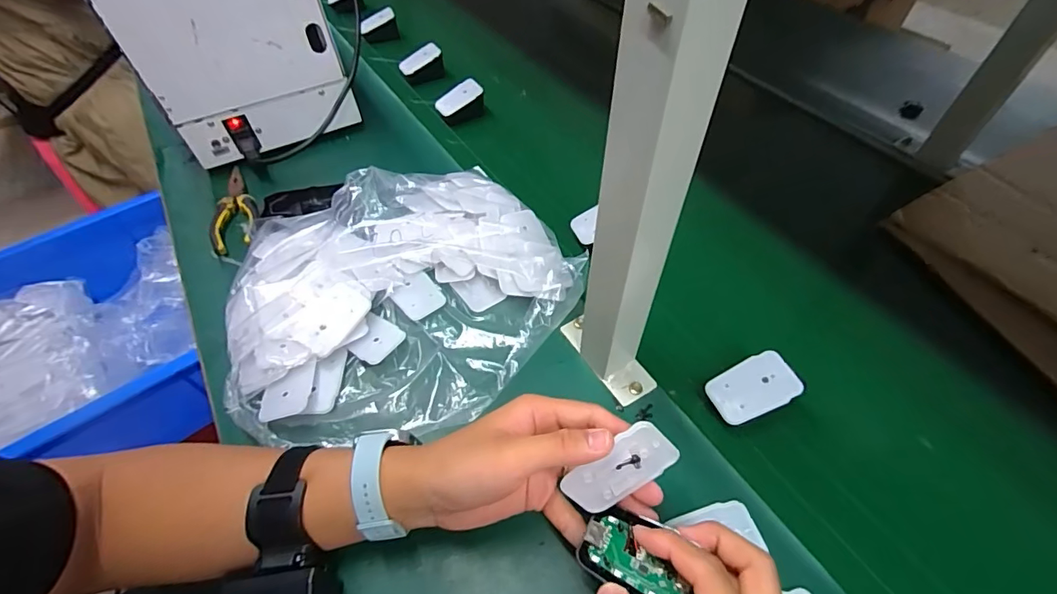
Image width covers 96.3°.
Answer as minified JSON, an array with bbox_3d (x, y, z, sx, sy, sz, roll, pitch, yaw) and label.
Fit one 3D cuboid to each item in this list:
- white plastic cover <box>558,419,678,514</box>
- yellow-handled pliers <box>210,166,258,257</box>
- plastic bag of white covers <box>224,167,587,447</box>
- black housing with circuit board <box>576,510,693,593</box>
[{"bbox_3d":[0.056,0.107,0.288,0.068,0.042,0.004,-42,21,12],"label":"white plastic cover"},{"bbox_3d":[-0.359,-0.111,0.565,0.054,0.018,0.146,-25,56,-16],"label":"yellow-handled pliers"},{"bbox_3d":[-0.124,-0.013,0.466,0.326,0.066,0.290,-16,54,-10],"label":"plastic bag of white covers"},{"bbox_3d":[0.065,0.156,0.282,0.067,0.005,0.042,12,59,32],"label":"black housing with circuit board"}]

